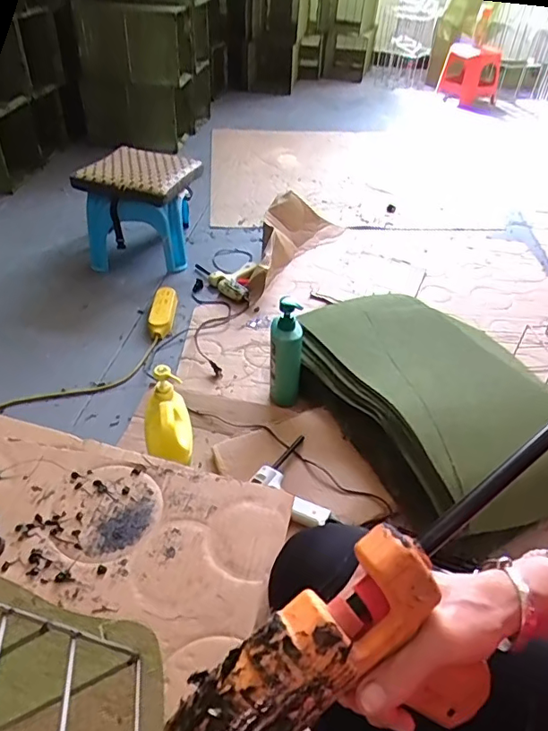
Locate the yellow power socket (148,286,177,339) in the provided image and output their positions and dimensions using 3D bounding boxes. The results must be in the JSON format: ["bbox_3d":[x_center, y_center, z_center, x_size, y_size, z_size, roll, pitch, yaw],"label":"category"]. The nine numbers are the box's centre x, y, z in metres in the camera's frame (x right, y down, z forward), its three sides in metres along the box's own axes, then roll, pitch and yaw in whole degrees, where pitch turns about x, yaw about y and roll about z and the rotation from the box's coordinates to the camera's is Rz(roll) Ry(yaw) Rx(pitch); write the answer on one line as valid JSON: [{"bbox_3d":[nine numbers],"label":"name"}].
[{"bbox_3d":[-0.298,-0.144,1.394,0.067,0.035,0.194,1,40,-3],"label":"yellow power socket"}]

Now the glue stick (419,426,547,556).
[{"bbox_3d":[0.150,0.047,0.299,0.173,0.013,0.009,-37,53,-9],"label":"glue stick"}]

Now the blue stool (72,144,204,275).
[{"bbox_3d":[-0.399,-0.468,1.568,0.314,0.260,0.297,8,40,5],"label":"blue stool"}]

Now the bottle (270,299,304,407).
[{"bbox_3d":[0.025,-0.021,1.106,0.070,0.261,0.069,5,40,1],"label":"bottle"}]

